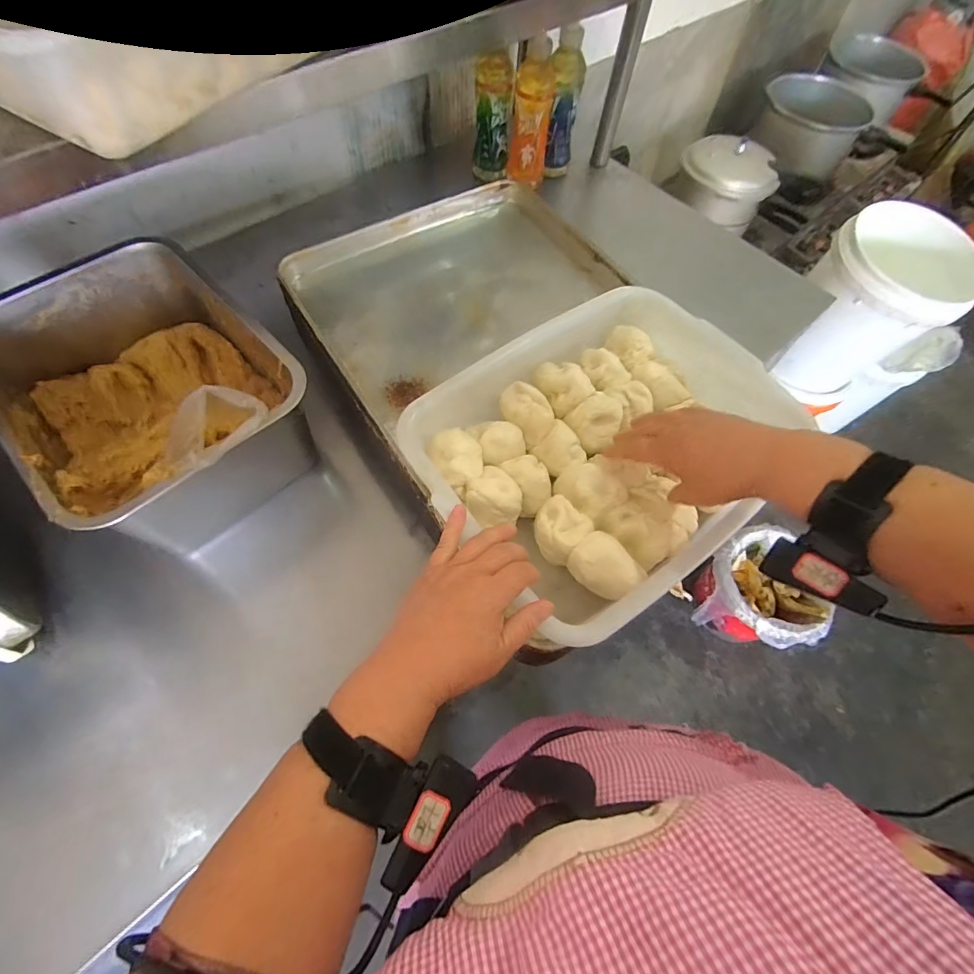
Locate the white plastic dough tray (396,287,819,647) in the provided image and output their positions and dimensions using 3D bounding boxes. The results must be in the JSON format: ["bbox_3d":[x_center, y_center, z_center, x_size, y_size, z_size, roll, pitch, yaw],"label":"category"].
[{"bbox_3d":[0.113,-0.049,0.468,0.338,0.065,0.267,-37,70,-19],"label":"white plastic dough tray"}]

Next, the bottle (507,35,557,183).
[{"bbox_3d":[0.080,-0.663,0.838,0.069,0.197,0.060,7,63,0],"label":"bottle"}]

